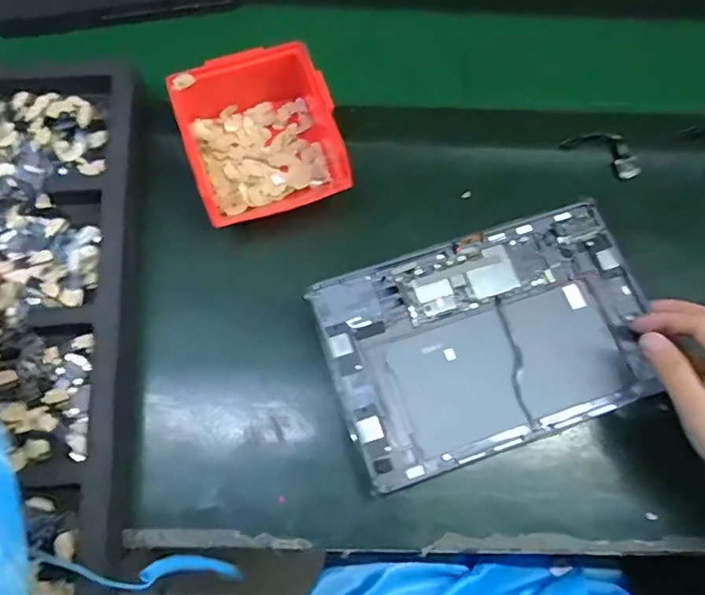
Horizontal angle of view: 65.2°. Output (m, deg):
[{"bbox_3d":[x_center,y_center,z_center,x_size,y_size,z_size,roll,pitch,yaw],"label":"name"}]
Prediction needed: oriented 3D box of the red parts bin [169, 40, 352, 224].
[{"bbox_3d":[-0.078,-0.135,0.483,0.128,0.075,0.133,-17,69,-8],"label":"red parts bin"}]

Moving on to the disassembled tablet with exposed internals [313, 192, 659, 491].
[{"bbox_3d":[0.108,0.028,0.432,0.250,0.014,0.166,-18,71,-8],"label":"disassembled tablet with exposed internals"}]

